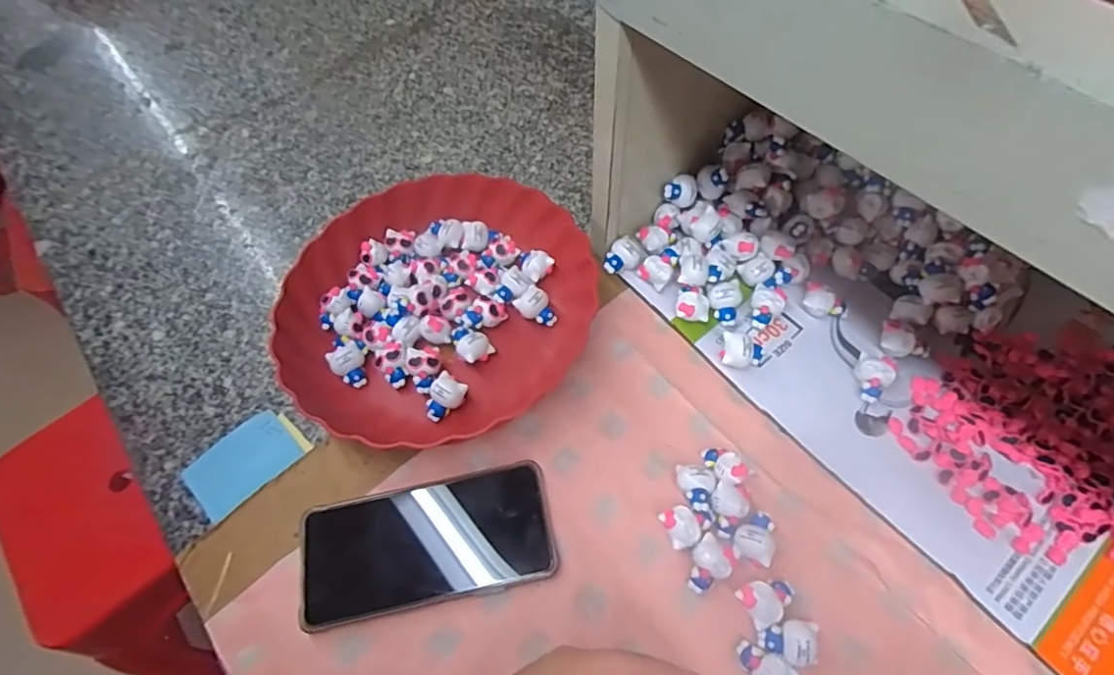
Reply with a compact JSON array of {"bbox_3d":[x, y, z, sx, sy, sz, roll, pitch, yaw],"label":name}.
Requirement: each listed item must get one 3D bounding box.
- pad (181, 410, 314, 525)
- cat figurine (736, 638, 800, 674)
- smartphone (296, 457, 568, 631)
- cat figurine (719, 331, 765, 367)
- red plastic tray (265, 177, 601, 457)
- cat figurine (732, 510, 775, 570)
[{"bbox_3d":[-0.235,0.093,0.431,0.056,0.012,0.080,39,71,21],"label":"pad"},{"bbox_3d":[0.123,0.199,0.340,0.034,0.022,0.024,40,72,21],"label":"cat figurine"},{"bbox_3d":[-0.087,0.137,0.384,0.167,0.016,0.079,-13,62,-3],"label":"smartphone"},{"bbox_3d":[0.137,0.013,0.422,0.030,0.023,0.024,15,64,11],"label":"cat figurine"},{"bbox_3d":[-0.097,-0.031,0.463,0.240,0.040,0.225,-33,65,-13],"label":"red plastic tray"},{"bbox_3d":[0.131,0.131,0.376,0.024,0.022,0.035,20,66,14],"label":"cat figurine"}]

